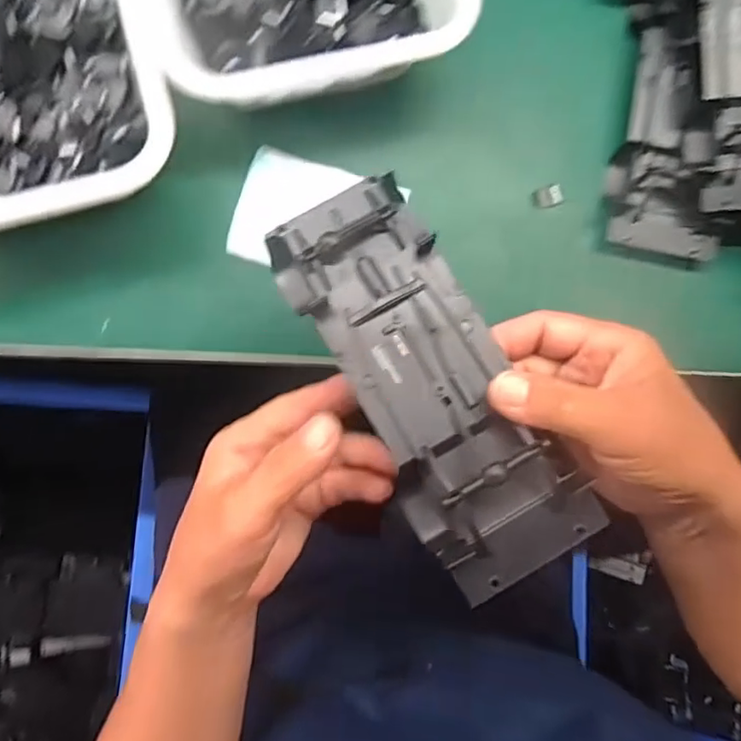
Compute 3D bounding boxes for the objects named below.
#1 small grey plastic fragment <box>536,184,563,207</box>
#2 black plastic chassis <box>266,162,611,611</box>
[{"bbox_3d":[0.118,-0.115,0.388,0.016,0.005,0.014,-13,87,-5],"label":"small grey plastic fragment"},{"bbox_3d":[0.025,0.002,0.268,0.071,0.028,0.191,-28,80,-5],"label":"black plastic chassis"}]

